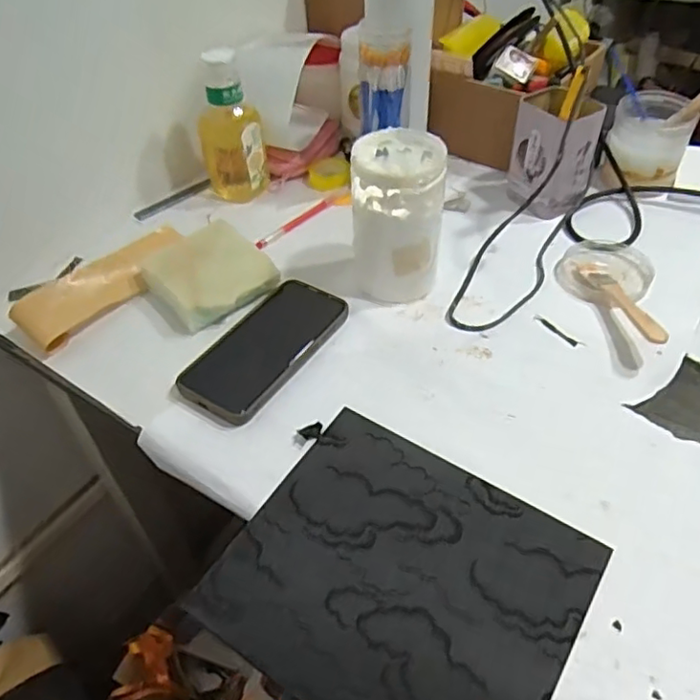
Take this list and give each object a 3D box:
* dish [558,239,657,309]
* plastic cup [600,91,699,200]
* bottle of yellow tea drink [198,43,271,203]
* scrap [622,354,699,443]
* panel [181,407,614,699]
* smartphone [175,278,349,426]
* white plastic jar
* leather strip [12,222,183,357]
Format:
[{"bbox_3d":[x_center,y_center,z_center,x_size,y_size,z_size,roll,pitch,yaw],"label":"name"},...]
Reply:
[{"bbox_3d":[0.258,-0.081,0.622,0.087,0.019,0.100,27,53,26],"label":"dish"},{"bbox_3d":[0.345,-0.240,0.715,0.085,0.083,0.091,17,50,19],"label":"plastic cup"},{"bbox_3d":[-0.136,-0.251,0.694,0.069,0.161,0.057,-13,47,-9],"label":"bottle of yellow tea drink"},{"bbox_3d":[0.282,0.047,0.504,0.086,0.006,0.066,-29,51,-22],"label":"scrap"},{"bbox_3d":[0.034,0.153,0.411,0.222,0.006,0.190,26,55,24],"label":"panel"},{"bbox_3d":[-0.077,-0.005,0.560,0.083,0.009,0.167,26,53,25],"label":"smartphone"},{"bbox_3d":[0.046,-0.124,0.579,0.083,0.137,0.088,1,46,5],"label":"white plastic jar"},{"bbox_3d":[-0.239,-0.074,0.612,0.048,0.043,0.193,22,52,23],"label":"leather strip"}]

